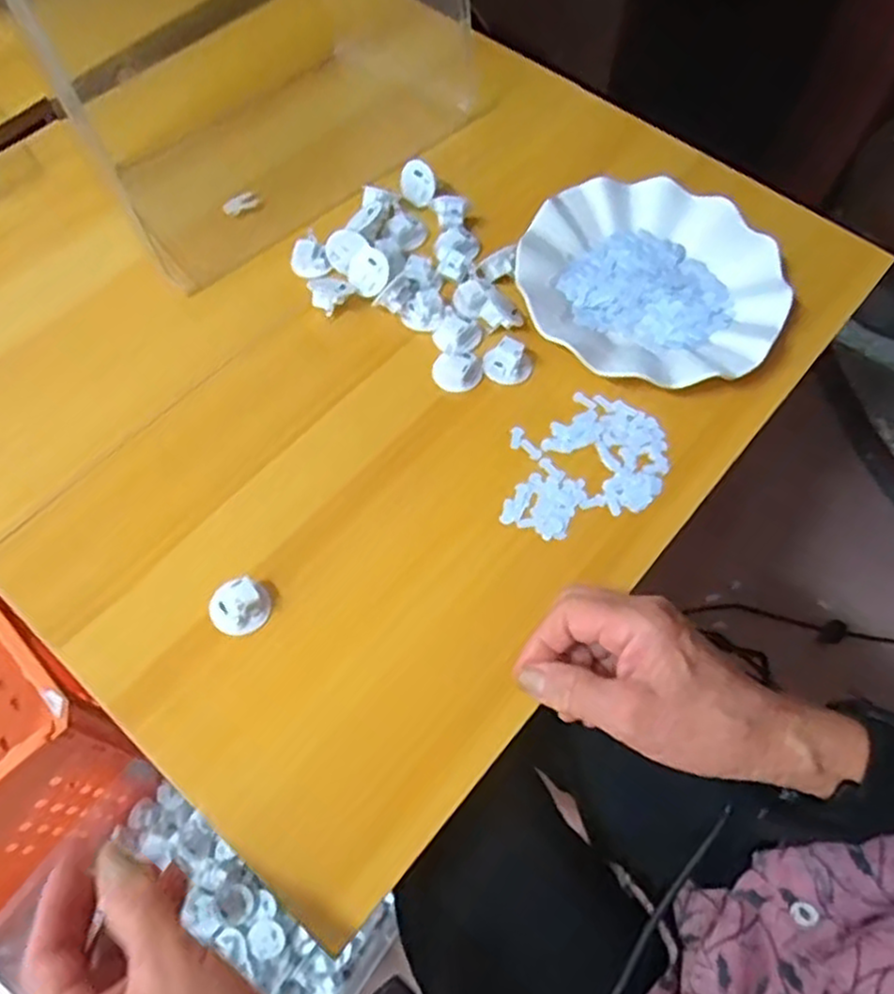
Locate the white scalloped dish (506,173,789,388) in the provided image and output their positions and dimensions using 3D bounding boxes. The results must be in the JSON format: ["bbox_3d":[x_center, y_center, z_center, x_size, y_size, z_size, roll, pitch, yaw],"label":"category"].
[{"bbox_3d":[0.144,-0.157,0.524,0.181,0.021,0.183,0,63,-1],"label":"white scalloped dish"}]

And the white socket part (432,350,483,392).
[{"bbox_3d":[0.008,-0.085,0.493,0.033,0.015,0.027,-6,63,-4],"label":"white socket part"}]

